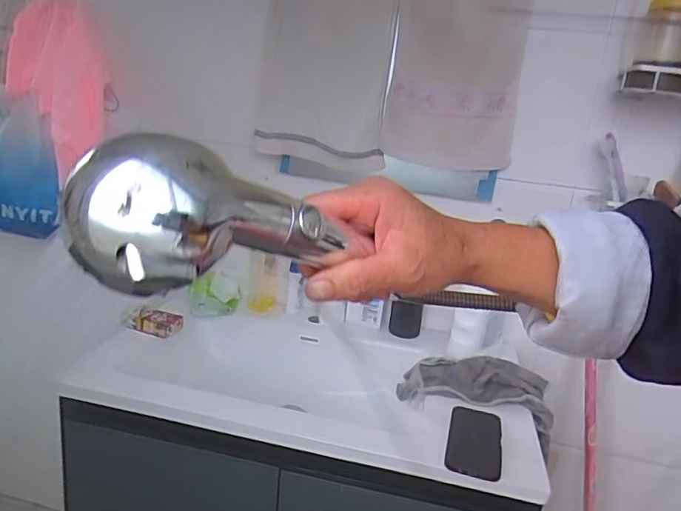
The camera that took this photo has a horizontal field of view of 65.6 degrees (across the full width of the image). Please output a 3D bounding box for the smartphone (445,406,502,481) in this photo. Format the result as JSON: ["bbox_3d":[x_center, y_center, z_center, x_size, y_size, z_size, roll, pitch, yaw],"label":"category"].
[{"bbox_3d":[0.211,0.287,0.827,0.080,0.011,0.172,16,19,12],"label":"smartphone"}]

